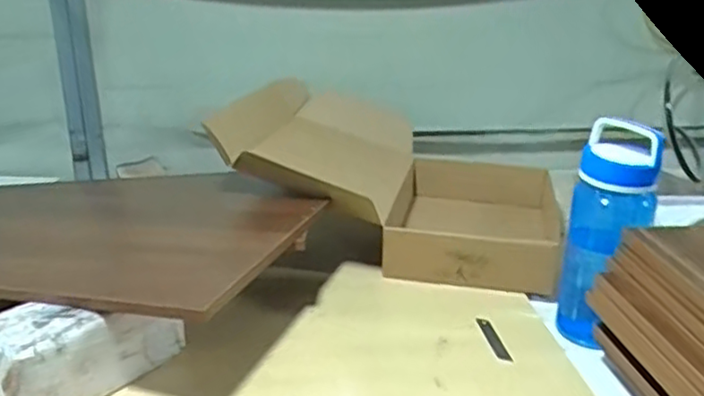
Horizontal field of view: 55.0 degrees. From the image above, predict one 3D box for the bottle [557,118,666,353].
[{"bbox_3d":[0.324,0.049,0.878,0.108,0.280,0.089,16,28,37],"label":"bottle"}]

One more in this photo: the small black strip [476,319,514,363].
[{"bbox_3d":[0.189,0.190,0.902,0.022,0.007,0.100,-5,22,-7],"label":"small black strip"}]

